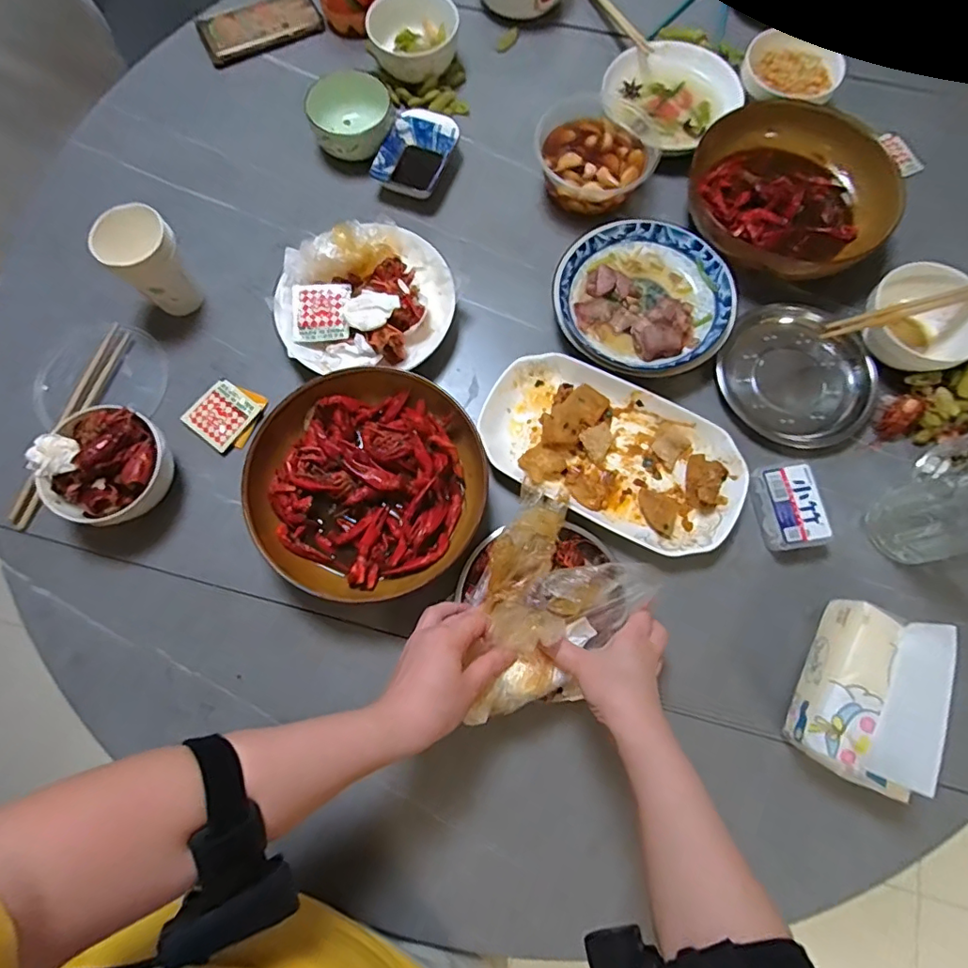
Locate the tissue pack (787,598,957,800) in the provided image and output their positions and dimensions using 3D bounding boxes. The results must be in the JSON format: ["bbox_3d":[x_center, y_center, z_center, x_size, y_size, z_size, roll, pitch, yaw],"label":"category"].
[{"bbox_3d":[0.332,0.181,0.463,0.078,0.081,0.144,22,76,5],"label":"tissue pack"}]

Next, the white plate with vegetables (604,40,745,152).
[{"bbox_3d":[0.229,-0.496,0.684,0.143,0.052,0.153,0,75,0],"label":"white plate with vegetables"}]

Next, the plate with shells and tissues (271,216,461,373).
[{"bbox_3d":[-0.134,-0.210,0.593,0.198,0.070,0.185,-3,75,-1],"label":"plate with shells and tissues"}]

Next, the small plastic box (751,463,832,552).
[{"bbox_3d":[0.307,0.023,0.531,0.053,0.027,0.083,-8,75,-3],"label":"small plastic box"}]

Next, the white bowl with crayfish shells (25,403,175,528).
[{"bbox_3d":[-0.373,-0.015,0.530,0.109,0.081,0.113,0,75,0],"label":"white bowl with crayfish shells"}]

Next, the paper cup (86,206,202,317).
[{"bbox_3d":[-0.357,-0.237,0.576,0.075,0.110,0.067,-43,79,-11],"label":"paper cup"}]

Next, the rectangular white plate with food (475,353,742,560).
[{"bbox_3d":[0.131,-0.032,0.559,0.274,0.046,0.151,27,76,7],"label":"rectangular white plate with food"}]

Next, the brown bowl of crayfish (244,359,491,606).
[{"bbox_3d":[-0.113,0.001,0.536,0.217,0.068,0.227,0,75,0],"label":"brown bowl of crayfish"}]

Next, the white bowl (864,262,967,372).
[{"bbox_3d":[0.468,-0.173,0.575,0.105,0.075,0.113,0,75,0],"label":"white bowl"}]

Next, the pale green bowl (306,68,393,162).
[{"bbox_3d":[-0.164,-0.453,0.666,0.103,0.053,0.106,-12,75,-4],"label":"pale green bowl"}]

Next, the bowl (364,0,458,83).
[{"bbox_3d":[-0.094,-0.578,0.695,0.114,0.073,0.104,0,75,0],"label":"bowl"}]

